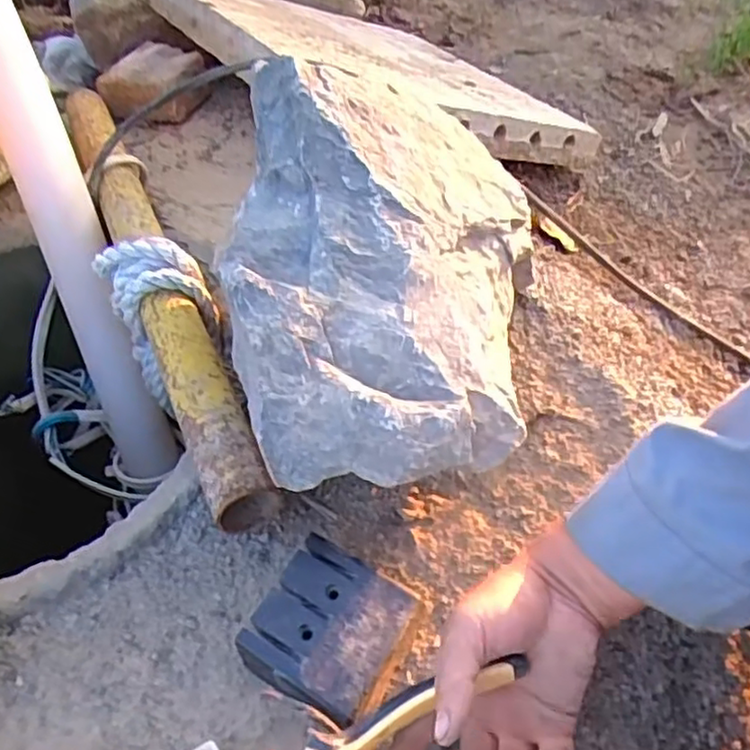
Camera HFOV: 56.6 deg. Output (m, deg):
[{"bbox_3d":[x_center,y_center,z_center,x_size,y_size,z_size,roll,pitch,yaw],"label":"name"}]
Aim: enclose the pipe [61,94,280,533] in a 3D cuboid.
[{"bbox_3d":[-0.227,-0.121,0.699,0.064,0.065,0.657,-23,52,-13],"label":"pipe"}]

